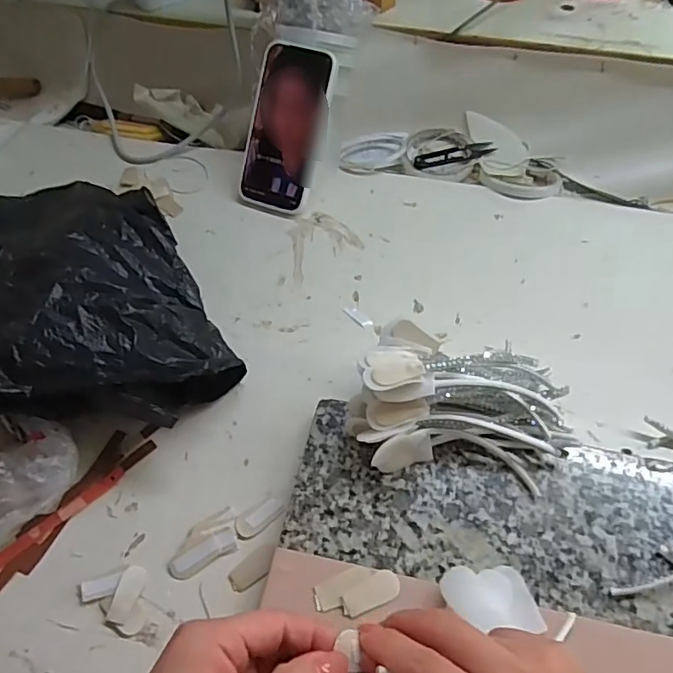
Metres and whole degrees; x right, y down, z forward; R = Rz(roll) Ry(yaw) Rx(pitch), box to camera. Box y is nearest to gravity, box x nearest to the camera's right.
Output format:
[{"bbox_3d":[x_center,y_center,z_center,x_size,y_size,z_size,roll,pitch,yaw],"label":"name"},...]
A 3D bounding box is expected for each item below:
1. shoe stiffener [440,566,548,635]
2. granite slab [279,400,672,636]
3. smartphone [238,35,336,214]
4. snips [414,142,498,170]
[{"bbox_3d":[0.098,0.165,0.349,0.060,0.020,0.037,0,55,3],"label":"shoe stiffener"},{"bbox_3d":[0.152,0.132,0.392,0.363,0.026,0.117,9,54,9],"label":"granite slab"},{"bbox_3d":[-0.056,-0.220,0.590,0.085,0.166,0.012,21,19,15],"label":"smartphone"},{"bbox_3d":[0.141,-0.221,0.667,0.097,0.012,0.028,-9,55,-3],"label":"snips"}]

